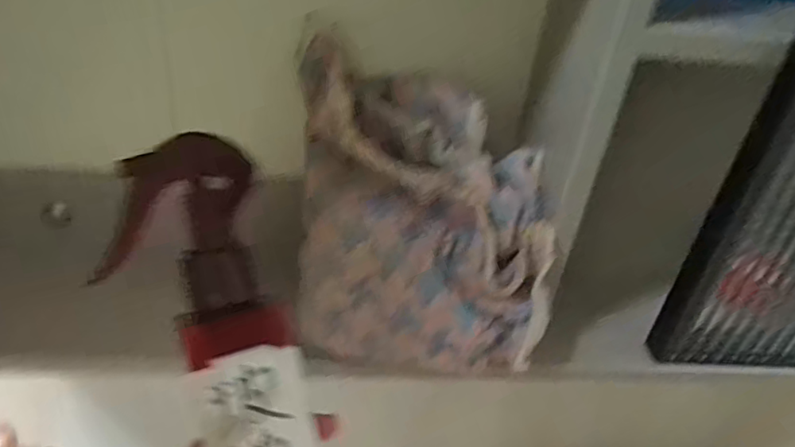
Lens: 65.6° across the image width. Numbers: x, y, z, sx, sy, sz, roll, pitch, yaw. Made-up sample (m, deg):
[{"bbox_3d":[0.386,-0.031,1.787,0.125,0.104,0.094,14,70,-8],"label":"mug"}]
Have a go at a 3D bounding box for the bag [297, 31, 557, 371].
[{"bbox_3d":[0.015,-0.010,0.389,0.157,0.206,0.047,-1,-2,2],"label":"bag"}]

